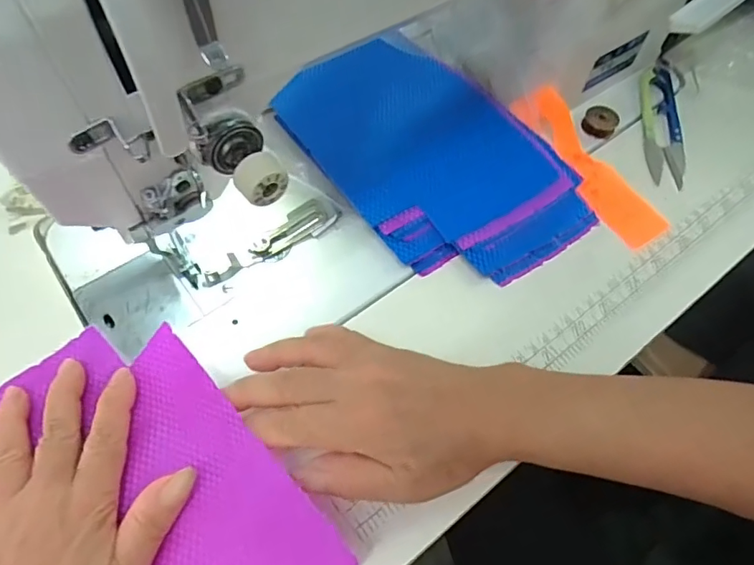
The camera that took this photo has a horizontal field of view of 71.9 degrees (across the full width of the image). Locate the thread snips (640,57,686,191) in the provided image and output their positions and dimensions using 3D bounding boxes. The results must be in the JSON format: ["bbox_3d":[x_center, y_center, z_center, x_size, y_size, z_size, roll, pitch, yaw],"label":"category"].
[{"bbox_3d":[0.221,-0.131,0.405,0.026,0.007,0.139,9,60,4],"label":"thread snips"}]

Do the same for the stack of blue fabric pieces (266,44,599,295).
[{"bbox_3d":[0.034,-0.089,0.356,0.125,0.038,0.208,-34,66,-19],"label":"stack of blue fabric pieces"}]

